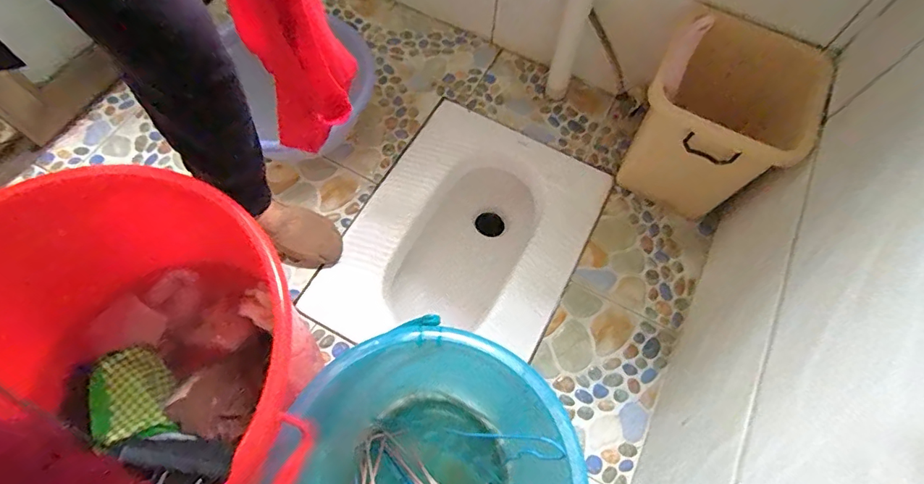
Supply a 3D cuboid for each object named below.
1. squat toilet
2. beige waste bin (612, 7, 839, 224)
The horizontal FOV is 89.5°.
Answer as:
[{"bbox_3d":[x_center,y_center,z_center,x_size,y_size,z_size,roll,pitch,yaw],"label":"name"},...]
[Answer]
[{"bbox_3d":[0.005,0.026,1.020,0.425,0.201,0.552,28,68,9],"label":"squat toilet"},{"bbox_3d":[0.445,-0.204,0.847,0.276,0.351,0.208,36,70,12],"label":"beige waste bin"}]

